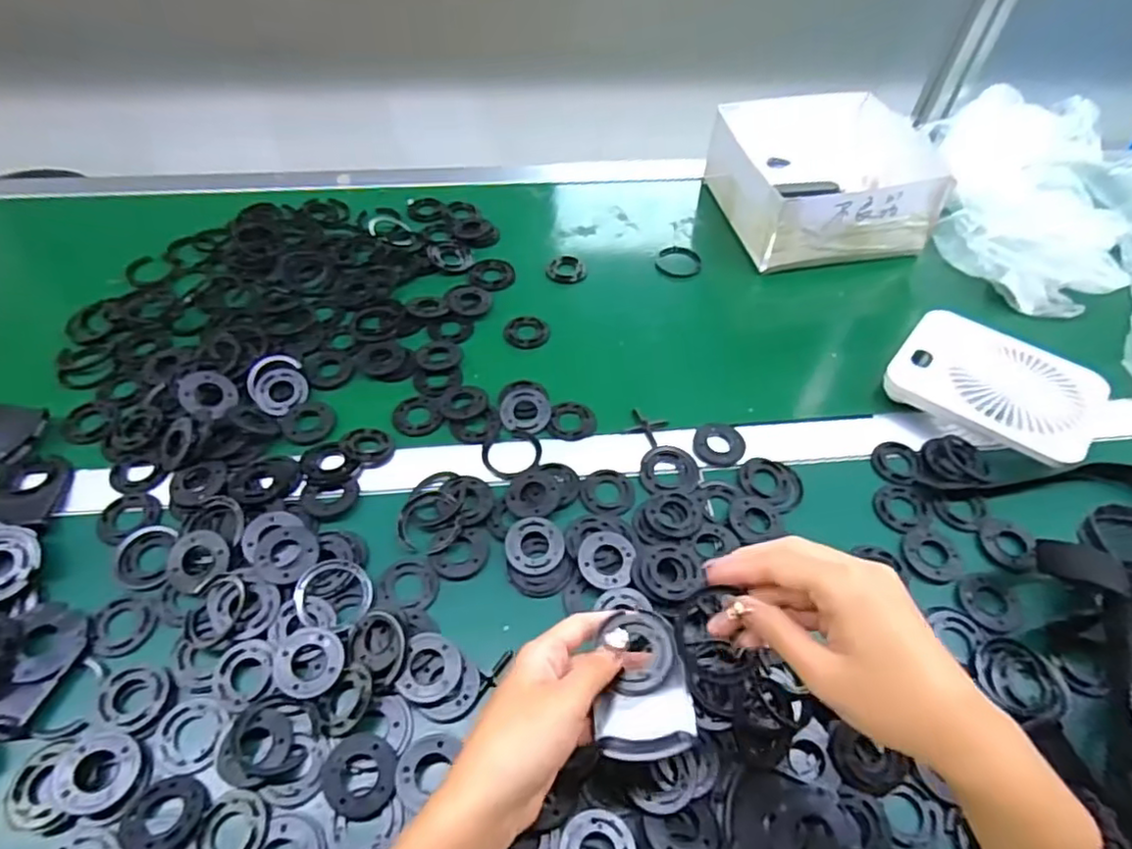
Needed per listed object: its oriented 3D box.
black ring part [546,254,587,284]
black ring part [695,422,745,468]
[{"bbox_3d":[0.002,-0.171,0.711,0.041,0.011,0.042,1,52,-2],"label":"black ring part"},{"bbox_3d":[0.134,0.017,0.560,0.043,0.006,0.043,1,52,-2],"label":"black ring part"}]

